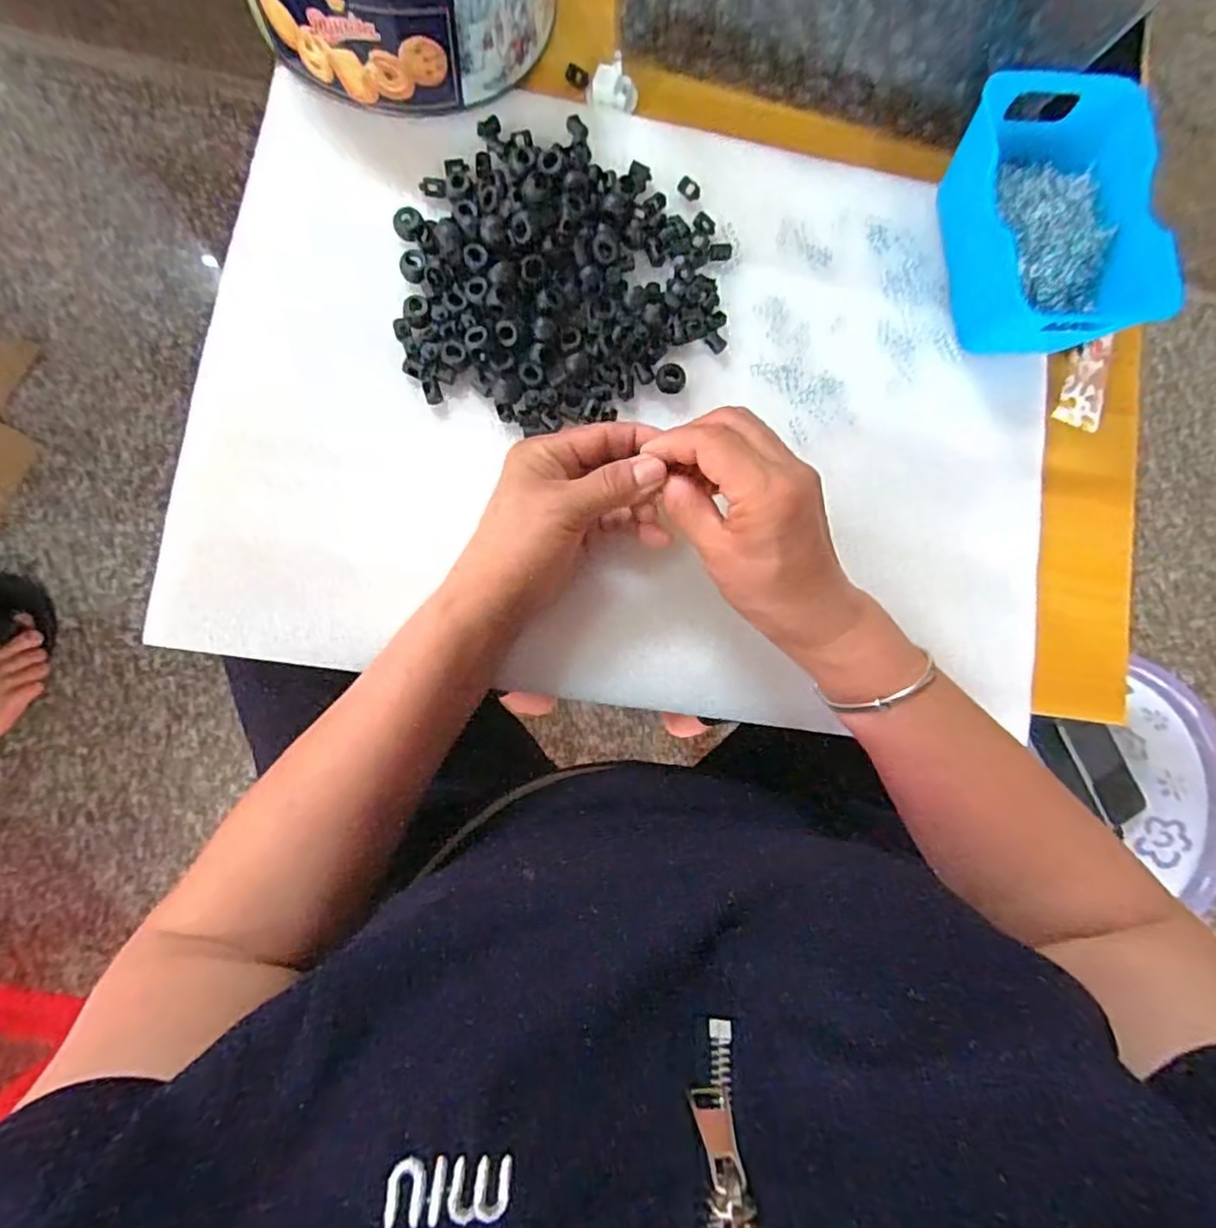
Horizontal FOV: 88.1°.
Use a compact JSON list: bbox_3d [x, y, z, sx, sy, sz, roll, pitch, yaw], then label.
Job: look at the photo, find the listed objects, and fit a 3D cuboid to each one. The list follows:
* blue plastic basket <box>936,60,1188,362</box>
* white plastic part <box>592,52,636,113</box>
[{"bbox_3d":[0.270,-0.238,0.387,0.105,0.062,0.153,-11,86,-8],"label":"blue plastic basket"},{"bbox_3d":[0.005,-0.343,0.406,0.029,0.019,0.023,9,84,-6],"label":"white plastic part"}]

